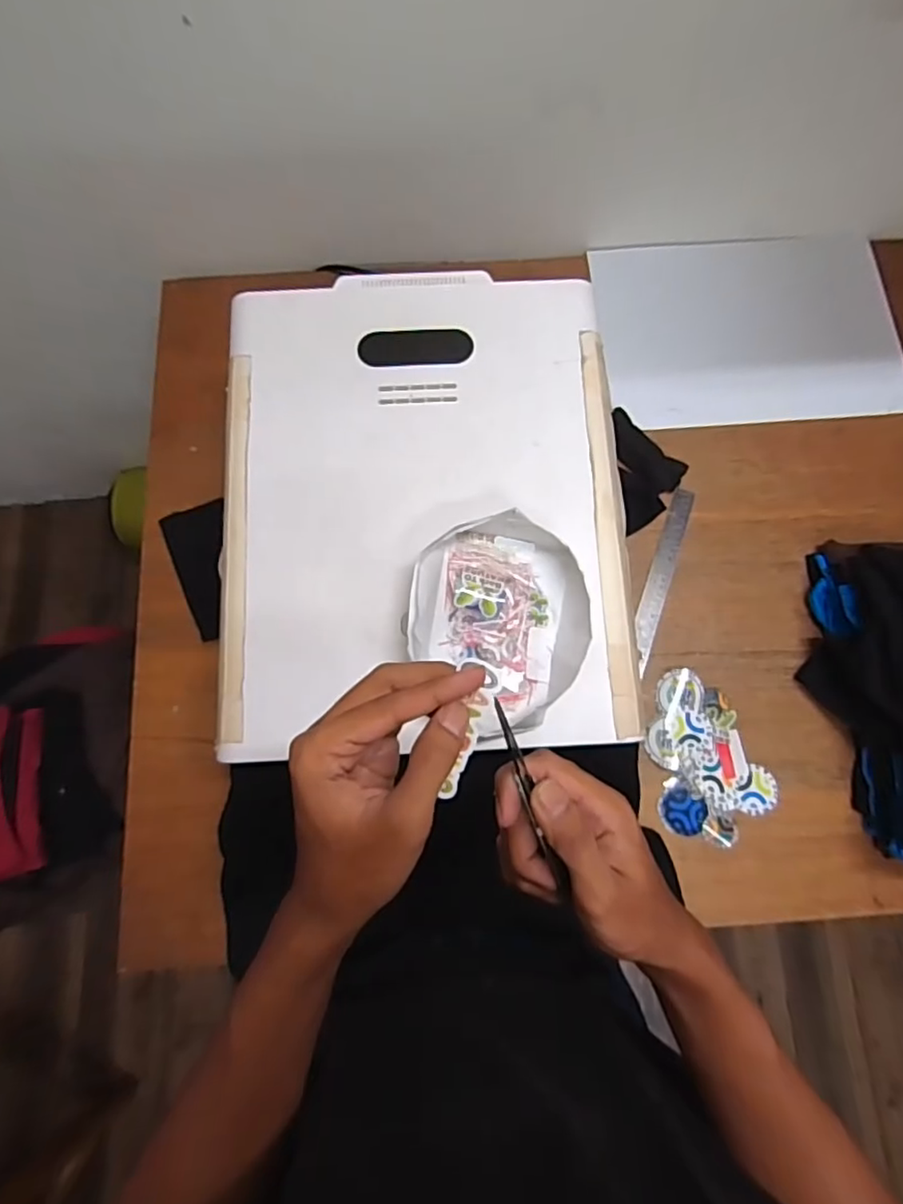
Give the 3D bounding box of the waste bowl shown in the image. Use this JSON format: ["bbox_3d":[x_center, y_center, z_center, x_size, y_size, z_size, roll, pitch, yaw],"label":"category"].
[{"bbox_3d":[0.047,0.010,0.571,0.169,0.049,0.167,0,75,0],"label":"waste bowl"}]

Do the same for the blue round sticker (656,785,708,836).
[{"bbox_3d":[0.266,0.241,0.709,0.054,0.004,0.049,28,78,6],"label":"blue round sticker"}]

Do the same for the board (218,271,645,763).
[{"bbox_3d":[-0.028,-0.108,0.623,0.396,0.022,0.500,-2,76,-1],"label":"board"}]

